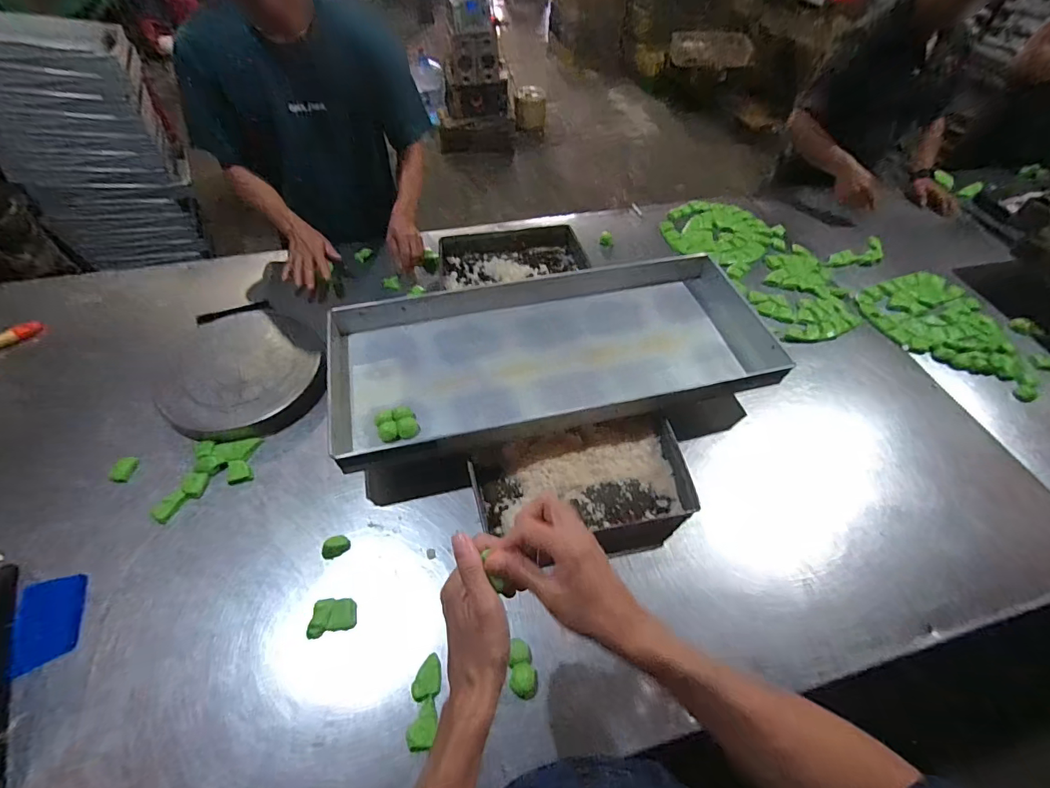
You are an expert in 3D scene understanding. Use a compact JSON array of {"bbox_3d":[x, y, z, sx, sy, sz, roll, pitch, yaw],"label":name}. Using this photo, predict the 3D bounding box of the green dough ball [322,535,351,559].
[{"bbox_3d":[-0.308,0.248,0.726,0.042,0.021,0.027,-25,57,-21],"label":"green dough ball"}]

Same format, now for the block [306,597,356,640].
[{"bbox_3d":[-0.288,0.332,0.666,0.065,0.029,0.044,-8,52,-9],"label":"block"}]

